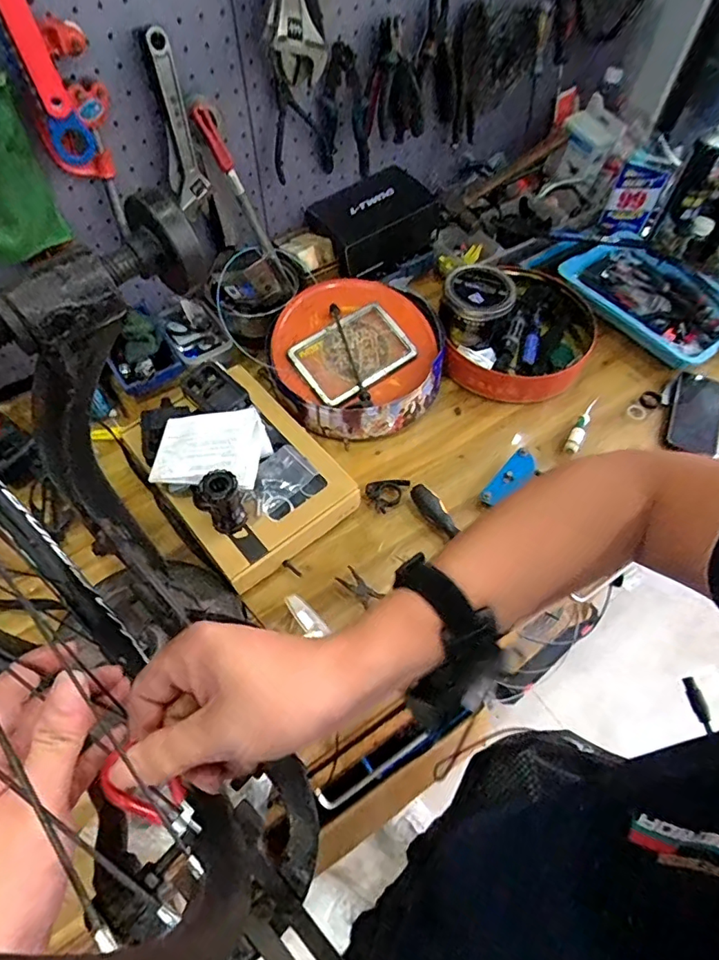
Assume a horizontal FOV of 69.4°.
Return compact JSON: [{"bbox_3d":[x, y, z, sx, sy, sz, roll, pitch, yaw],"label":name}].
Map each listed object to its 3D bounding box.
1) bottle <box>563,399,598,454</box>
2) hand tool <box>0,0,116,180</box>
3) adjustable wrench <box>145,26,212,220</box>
[{"bbox_3d":[0.368,-0.092,0.857,0.022,0.020,0.142,29,62,16],"label":"bottle"},{"bbox_3d":[-0.345,-0.456,0.599,0.040,0.227,0.089,29,58,12],"label":"hand tool"},{"bbox_3d":[-0.245,-0.470,0.710,0.044,0.226,0.023,-11,59,-8],"label":"adjustable wrench"}]

